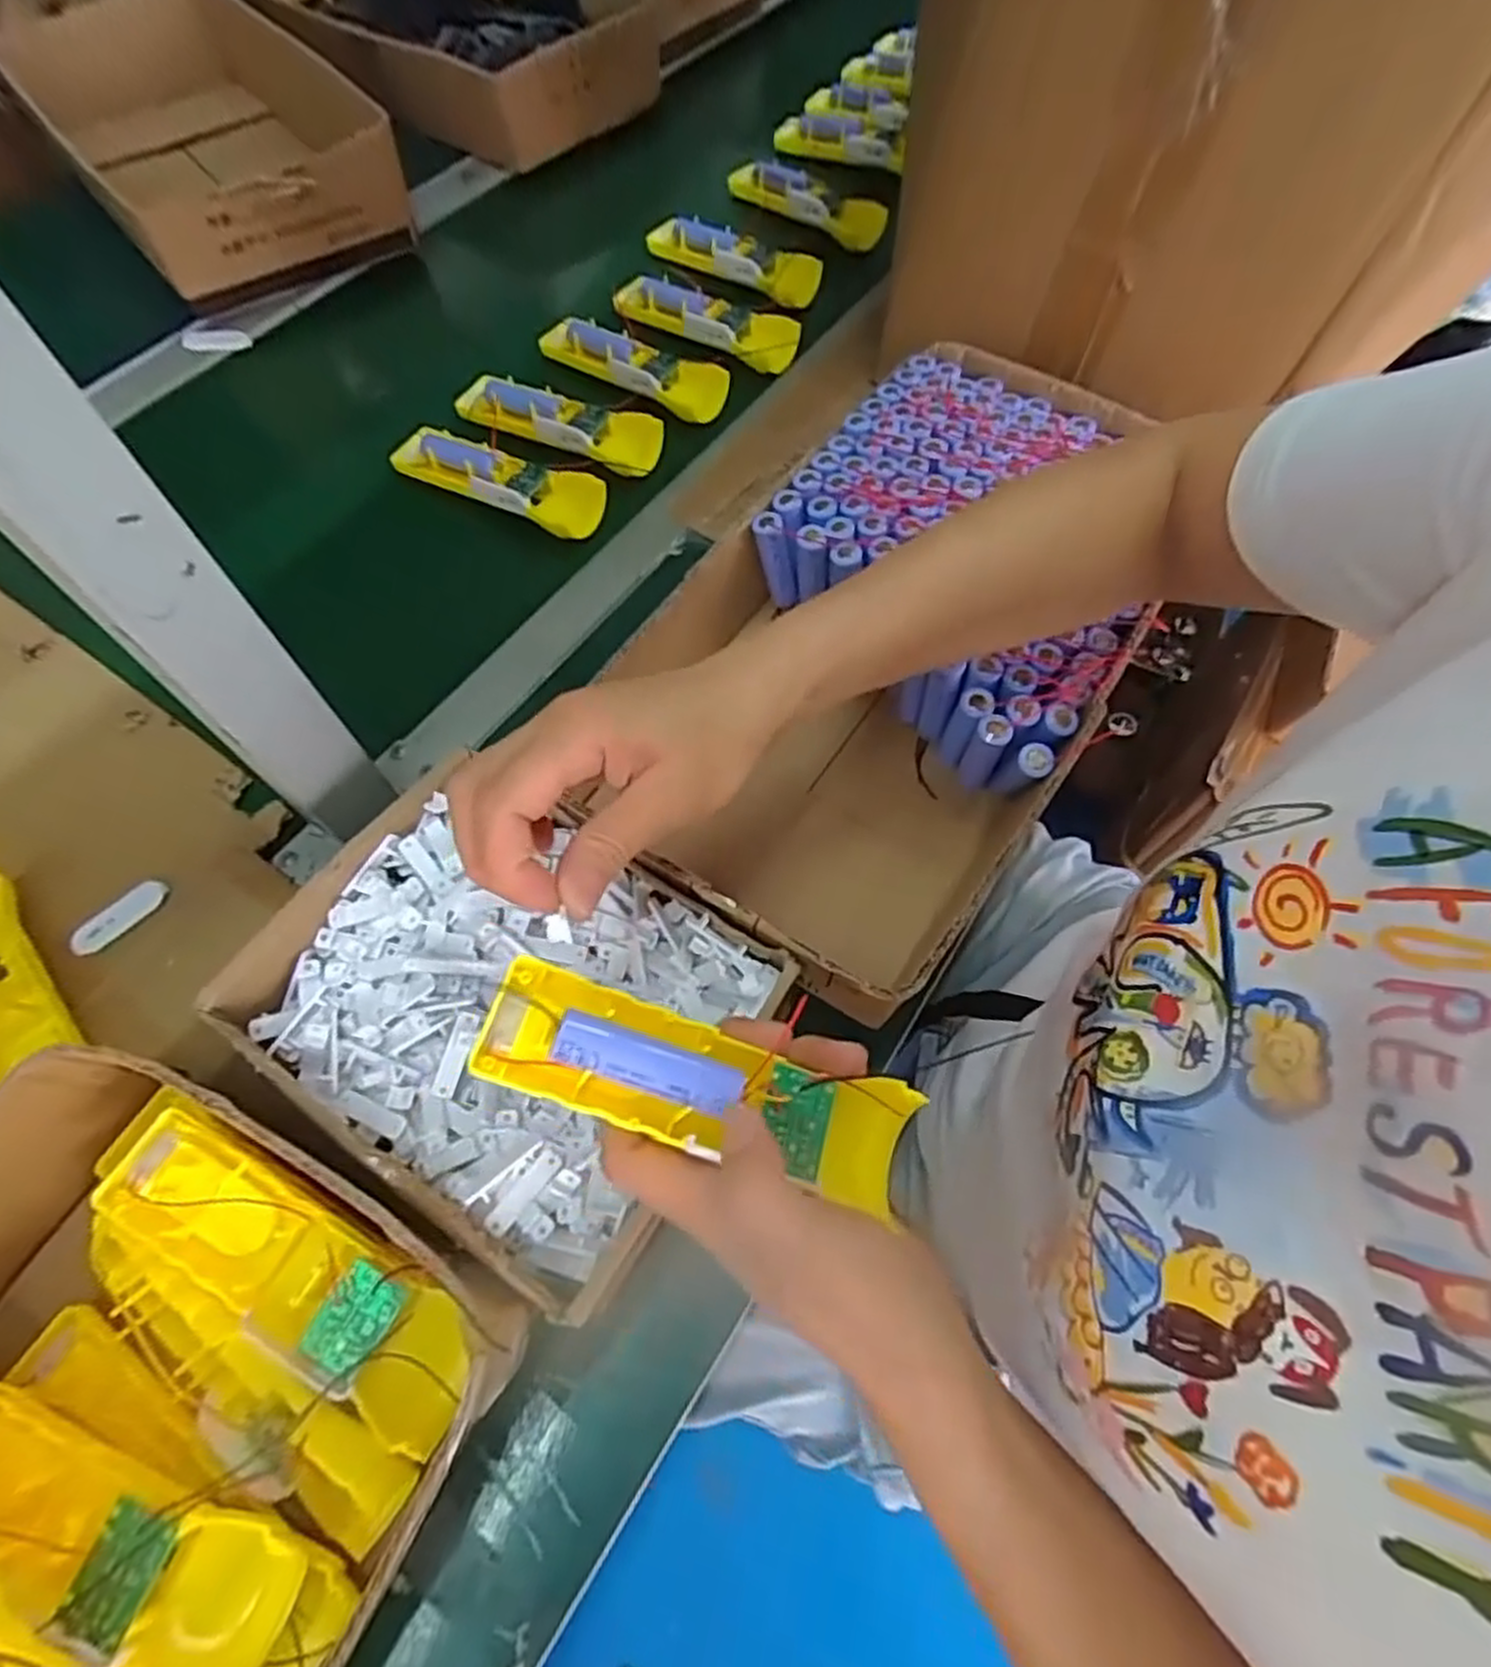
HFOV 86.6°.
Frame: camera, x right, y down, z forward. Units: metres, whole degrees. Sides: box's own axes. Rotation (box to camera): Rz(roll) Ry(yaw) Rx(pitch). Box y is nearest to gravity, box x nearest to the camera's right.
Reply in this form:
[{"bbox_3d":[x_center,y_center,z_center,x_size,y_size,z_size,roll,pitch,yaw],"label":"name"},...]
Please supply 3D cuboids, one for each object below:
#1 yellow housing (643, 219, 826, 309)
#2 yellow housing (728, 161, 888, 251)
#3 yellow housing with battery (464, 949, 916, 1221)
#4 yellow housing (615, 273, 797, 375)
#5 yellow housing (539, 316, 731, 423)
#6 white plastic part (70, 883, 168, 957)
[{"bbox_3d":[-0.016,-0.493,0.672,0.158,0.028,0.043,26,67,12],"label":"yellow housing"},{"bbox_3d":[0.050,-0.567,0.717,0.160,0.034,0.051,24,67,11],"label":"yellow housing"},{"bbox_3d":[-0.015,0.087,0.279,0.153,0.025,0.042,20,65,-7],"label":"yellow housing with battery"},{"bbox_3d":[-0.027,-0.415,0.635,0.166,0.027,0.048,31,68,14],"label":"yellow housing"},{"bbox_3d":[-0.088,-0.363,0.609,0.149,0.023,0.041,25,67,11],"label":"yellow housing"},{"bbox_3d":[-0.337,0.044,0.426,0.020,0.006,0.051,38,70,16],"label":"white plastic part"}]

